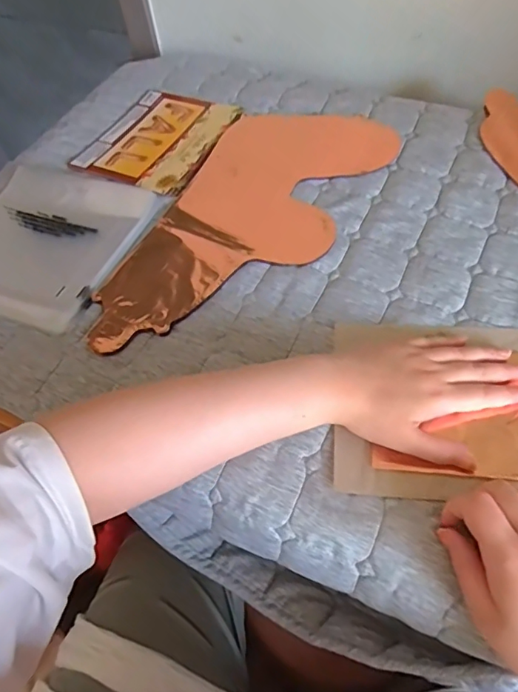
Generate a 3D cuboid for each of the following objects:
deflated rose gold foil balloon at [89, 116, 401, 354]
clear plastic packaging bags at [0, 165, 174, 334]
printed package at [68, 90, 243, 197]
[{"bbox_3d":[-0.016,-0.153,0.574,0.202,0.005,0.438,26,62,21],"label":"deflated rose gold foil balloon"},{"bbox_3d":[-0.244,-0.120,0.566,0.203,0.015,0.214,16,58,16],"label":"clear plastic packaging bags"},{"bbox_3d":[-0.135,-0.285,0.680,0.170,0.007,0.195,22,60,19],"label":"printed package"}]

